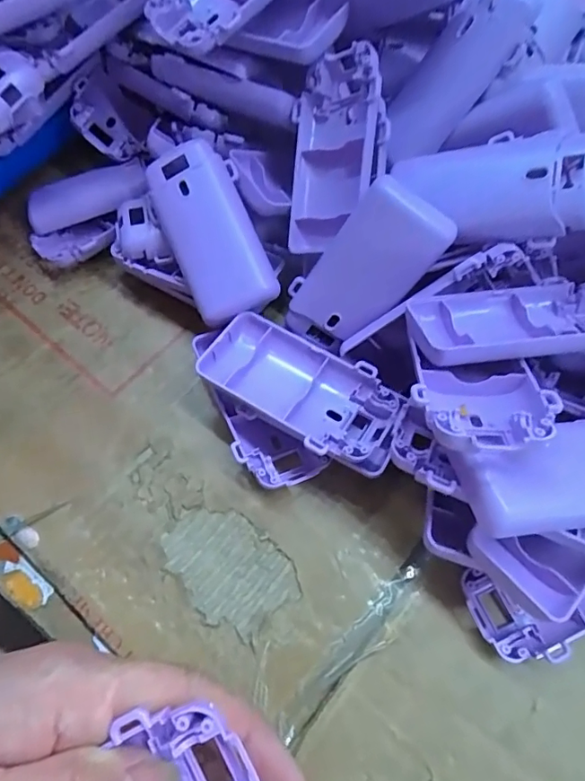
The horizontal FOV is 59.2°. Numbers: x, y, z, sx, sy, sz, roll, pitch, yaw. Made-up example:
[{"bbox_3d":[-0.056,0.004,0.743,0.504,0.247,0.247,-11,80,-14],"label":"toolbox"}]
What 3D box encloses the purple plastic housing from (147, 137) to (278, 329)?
[{"bbox_3d":[-0.043,-0.082,0.269,0.043,0.014,0.092,-23,90,-10],"label":"purple plastic housing"}]

